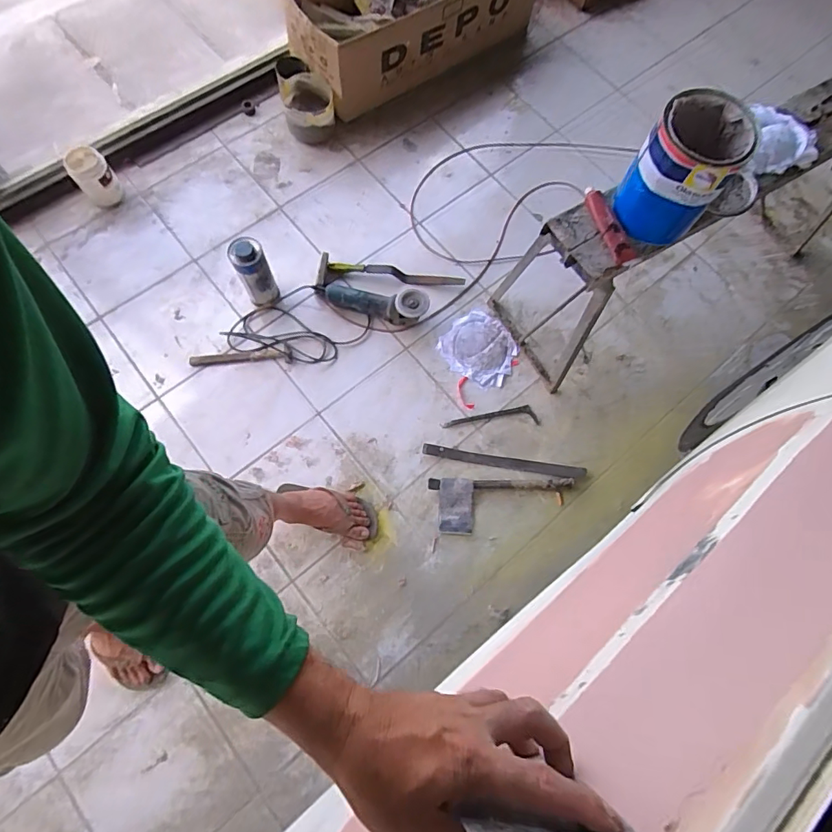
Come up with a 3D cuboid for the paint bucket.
[{"bbox_3d":[0.484,-0.441,0.929,0.153,0.245,0.155,1,72,-3],"label":"paint bucket"}]

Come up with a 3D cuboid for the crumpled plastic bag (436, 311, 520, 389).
[{"bbox_3d":[0.182,-0.189,1.396,0.201,0.019,0.186,37,73,12],"label":"crumpled plastic bag"}]

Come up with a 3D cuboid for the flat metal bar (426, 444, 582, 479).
[{"bbox_3d":[0.231,0.121,1.299,0.424,0.006,0.033,9,70,2],"label":"flat metal bar"}]

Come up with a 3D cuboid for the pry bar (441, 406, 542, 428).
[{"bbox_3d":[0.202,0.003,1.338,0.261,0.006,0.051,-2,70,-2],"label":"pry bar"}]

